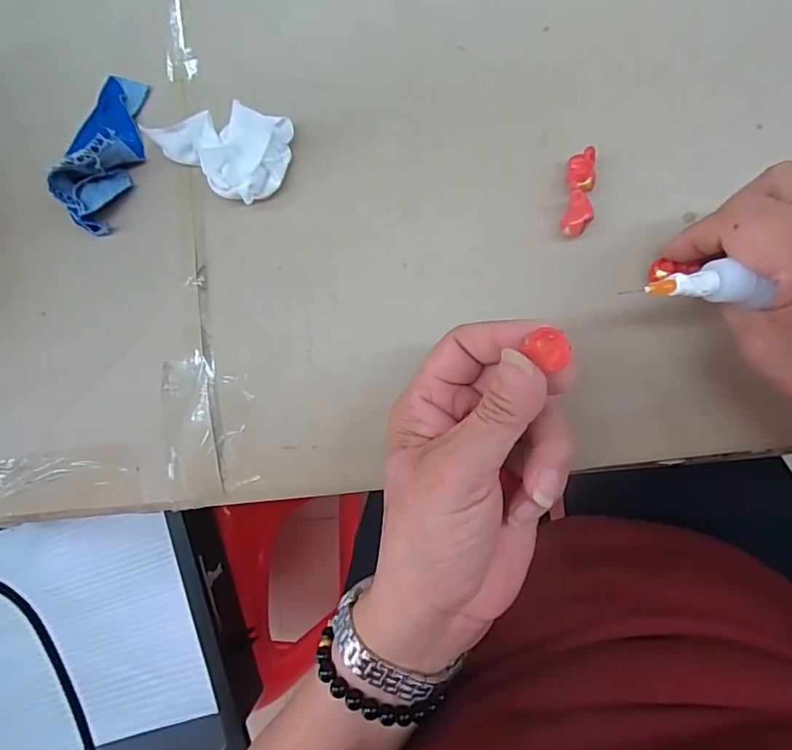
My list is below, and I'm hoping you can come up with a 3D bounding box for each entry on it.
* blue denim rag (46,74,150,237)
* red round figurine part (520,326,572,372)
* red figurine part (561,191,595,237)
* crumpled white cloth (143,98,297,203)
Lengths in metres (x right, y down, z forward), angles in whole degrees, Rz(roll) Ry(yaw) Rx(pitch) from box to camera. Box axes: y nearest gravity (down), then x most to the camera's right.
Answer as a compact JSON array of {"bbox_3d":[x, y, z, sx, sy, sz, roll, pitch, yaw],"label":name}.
[{"bbox_3d":[-0.168,-0.130,0.287,0.036,0.032,0.094,9,88,10],"label":"blue denim rag"},{"bbox_3d":[0.058,-0.010,0.190,0.017,0.005,0.014,41,93,9],"label":"red round figurine part"},{"bbox_3d":[0.089,-0.078,0.250,0.013,0.012,0.020,20,90,10],"label":"red figurine part"},{"bbox_3d":[-0.091,-0.126,0.271,0.069,0.035,0.050,36,93,9],"label":"crumpled white cloth"}]

